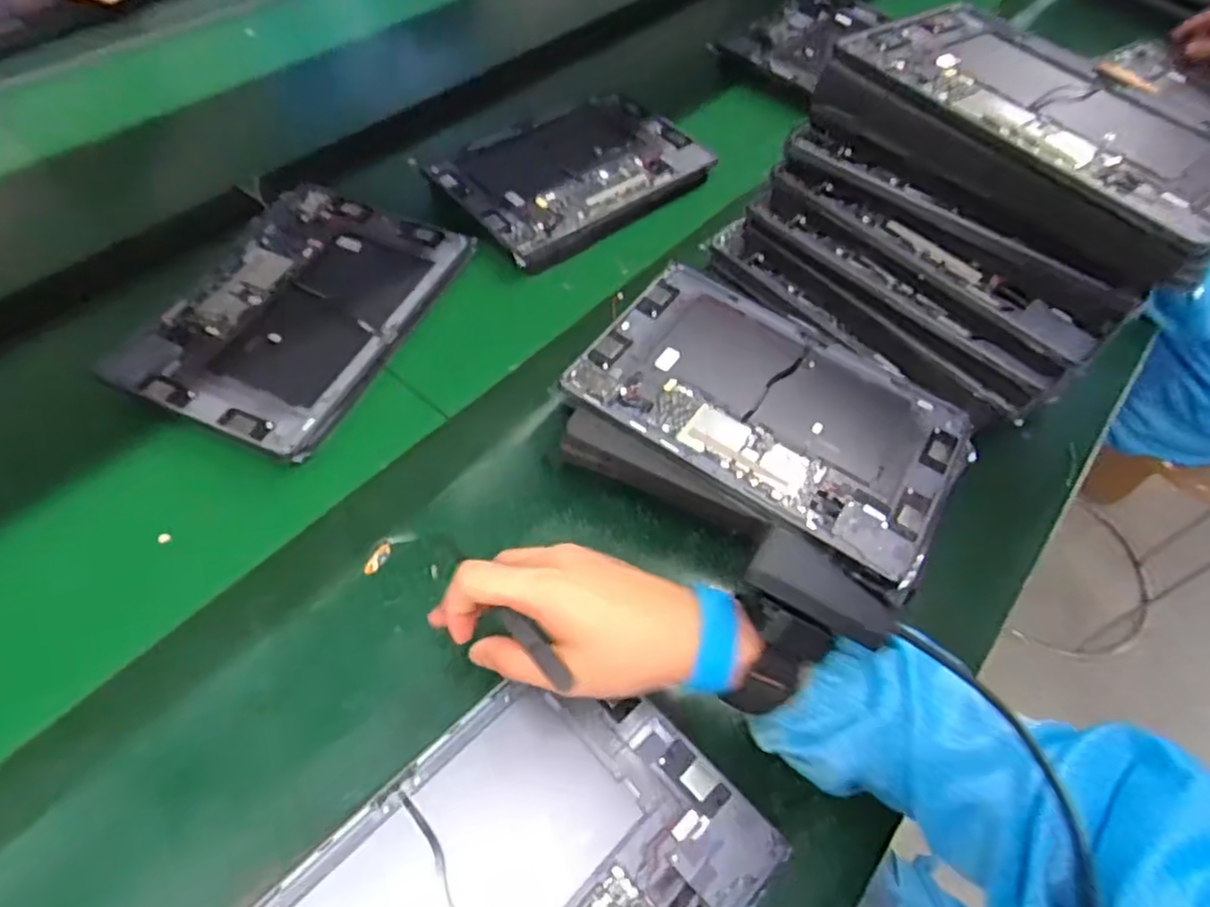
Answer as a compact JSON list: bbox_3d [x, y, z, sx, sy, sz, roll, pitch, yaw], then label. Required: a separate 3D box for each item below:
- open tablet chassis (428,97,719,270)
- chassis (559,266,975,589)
[{"bbox_3d":[-0.029,-0.281,0.698,0.253,0.018,0.170,-33,64,-27],"label":"open tablet chassis"},{"bbox_3d":[0.121,-0.035,0.506,0.262,0.021,0.176,30,59,17],"label":"chassis"}]

